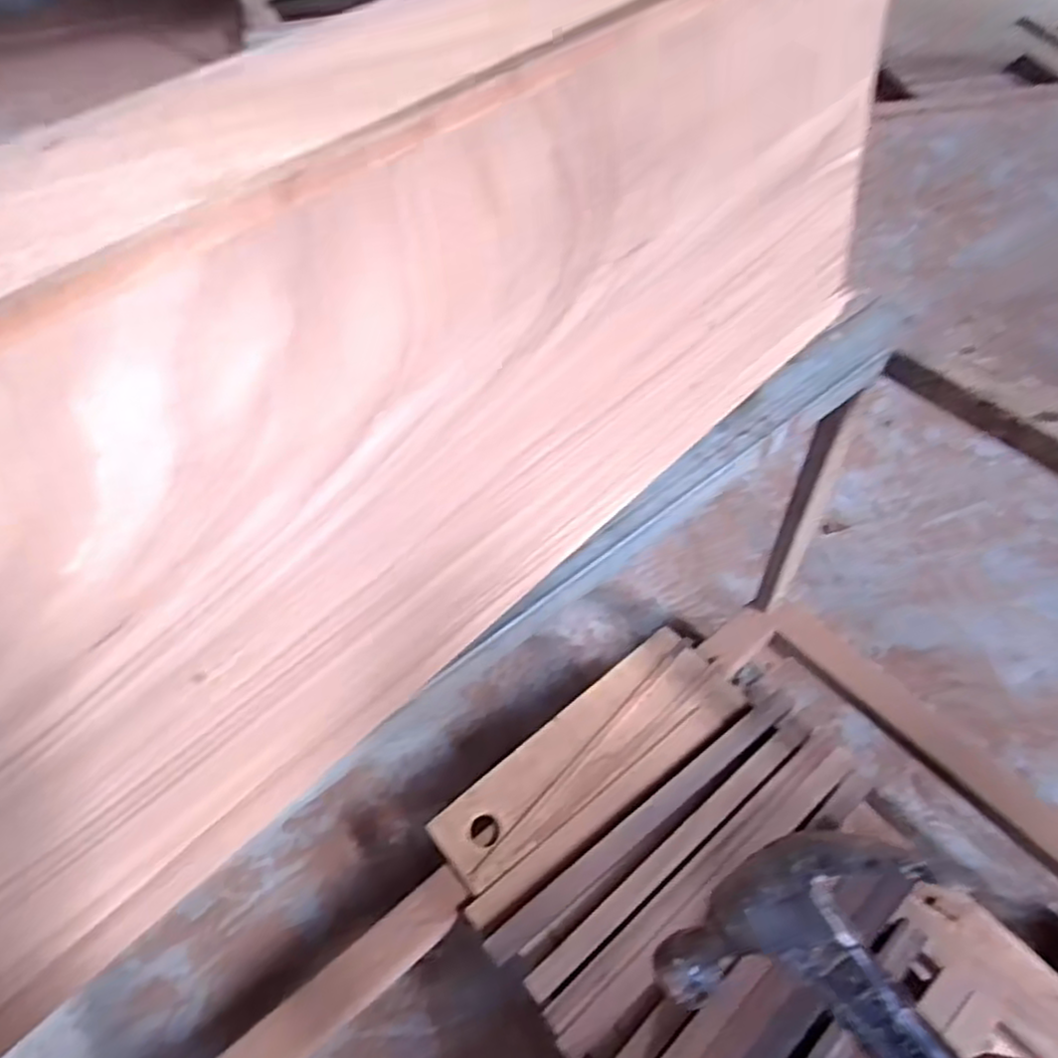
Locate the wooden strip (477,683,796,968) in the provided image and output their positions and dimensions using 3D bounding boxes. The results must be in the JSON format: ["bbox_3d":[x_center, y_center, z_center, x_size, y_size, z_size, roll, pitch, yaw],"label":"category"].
[{"bbox_3d":[0.163,0.363,0.933,0.516,0.025,0.037,-33,58,-20],"label":"wooden strip"}]

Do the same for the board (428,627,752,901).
[{"bbox_3d":[0.084,0.304,1.011,0.465,0.034,0.139,-31,57,-19],"label":"board"}]

